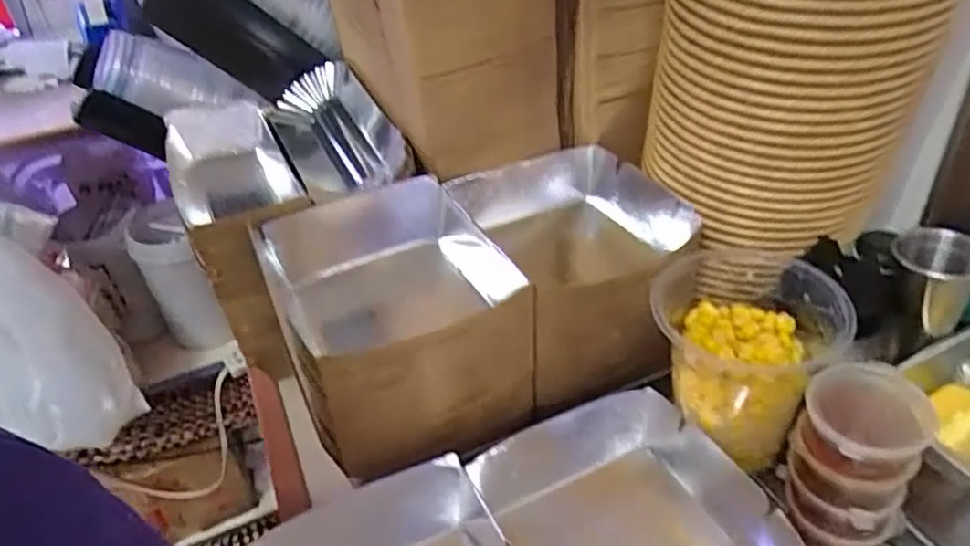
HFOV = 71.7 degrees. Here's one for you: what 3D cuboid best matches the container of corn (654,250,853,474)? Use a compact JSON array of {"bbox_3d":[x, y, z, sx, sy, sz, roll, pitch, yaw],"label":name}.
[{"bbox_3d":[0.139,0.041,0.359,0.082,0.078,0.086,-4,37,3],"label":"container of corn"}]

